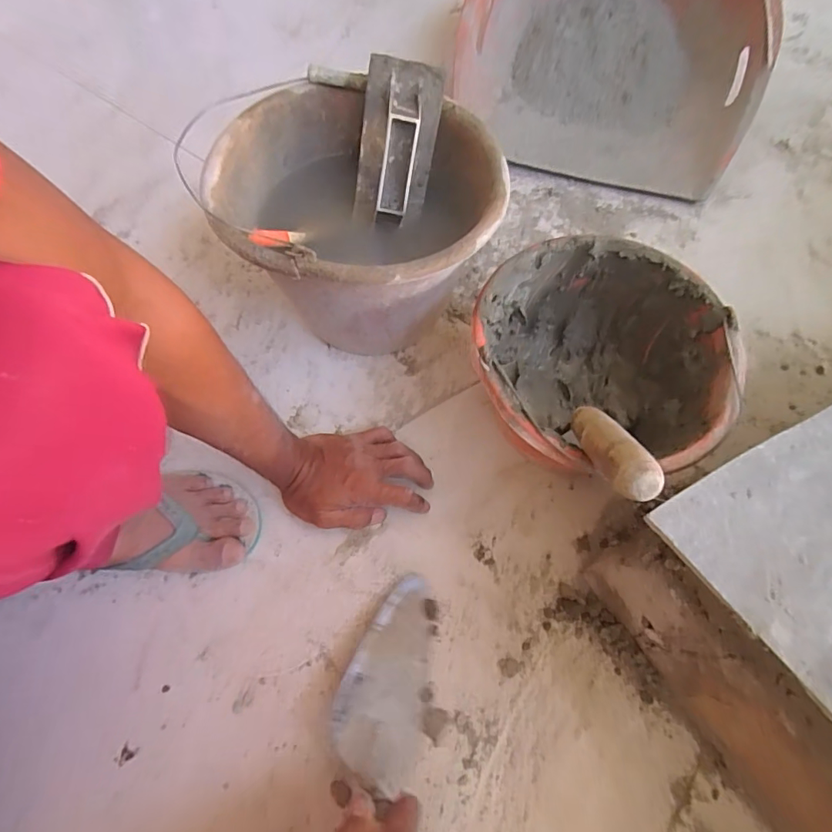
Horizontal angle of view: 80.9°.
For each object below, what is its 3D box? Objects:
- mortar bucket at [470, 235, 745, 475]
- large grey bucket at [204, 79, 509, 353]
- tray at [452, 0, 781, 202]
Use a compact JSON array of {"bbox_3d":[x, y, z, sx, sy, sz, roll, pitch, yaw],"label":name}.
[{"bbox_3d":[0.169,-0.030,0.499,0.230,0.167,0.262,6,67,4],"label":"mortar bucket"},{"bbox_3d":[-0.056,-0.193,0.552,0.284,0.209,0.241,13,67,7],"label":"large grey bucket"},{"bbox_3d":[0.292,-0.548,0.734,0.442,0.098,0.410,14,89,9],"label":"tray"}]

